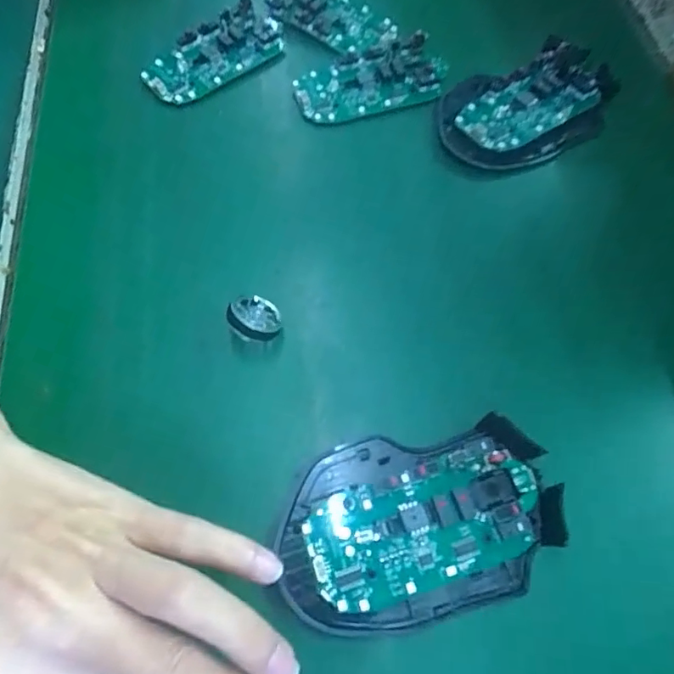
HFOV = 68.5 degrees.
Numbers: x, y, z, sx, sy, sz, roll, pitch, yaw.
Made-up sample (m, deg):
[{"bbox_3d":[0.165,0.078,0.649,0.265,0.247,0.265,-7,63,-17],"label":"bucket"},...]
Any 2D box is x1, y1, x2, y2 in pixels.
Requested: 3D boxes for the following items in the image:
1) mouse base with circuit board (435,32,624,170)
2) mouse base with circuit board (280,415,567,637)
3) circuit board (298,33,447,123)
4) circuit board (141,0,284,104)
[{"bbox_3d":[0.114,-0.139,0.298,0.107,0.022,0.066,-20,66,-10],"label":"mouse base with circuit board"},{"bbox_3d":[0.033,0.076,0.203,0.113,0.018,0.070,-10,65,-6],"label":"mouse base with circuit board"},{"bbox_3d":[0.020,-0.161,0.306,0.093,0.016,0.045,-17,65,-9],"label":"circuit board"},{"bbox_3d":[-0.077,-0.181,0.312,0.092,0.012,0.043,-39,71,-18],"label":"circuit board"}]

